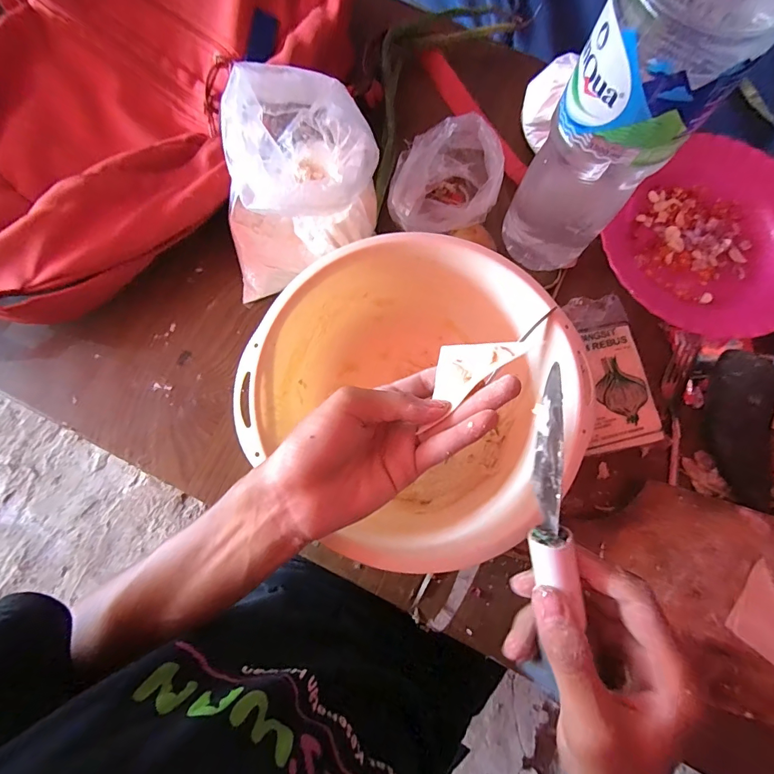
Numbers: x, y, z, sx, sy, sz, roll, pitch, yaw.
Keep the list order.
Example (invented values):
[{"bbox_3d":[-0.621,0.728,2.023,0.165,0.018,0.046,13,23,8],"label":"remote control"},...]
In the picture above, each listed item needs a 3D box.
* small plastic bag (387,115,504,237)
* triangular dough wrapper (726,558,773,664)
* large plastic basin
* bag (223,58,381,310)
[{"bbox_3d":[0.053,-0.184,0.377,0.106,0.071,0.084,-13,78,-3],"label":"small plastic bag"},{"bbox_3d":[0.330,0.199,0.343,0.078,0.009,0.061,39,80,8],"label":"triangular dough wrapper"},{"bbox_3d":[0.026,0.005,0.343,0.236,0.097,0.220,0,78,0],"label":"large plastic basin"},{"bbox_3d":[-0.086,-0.182,0.361,0.153,0.114,0.120,-21,79,-5],"label":"bag"}]

